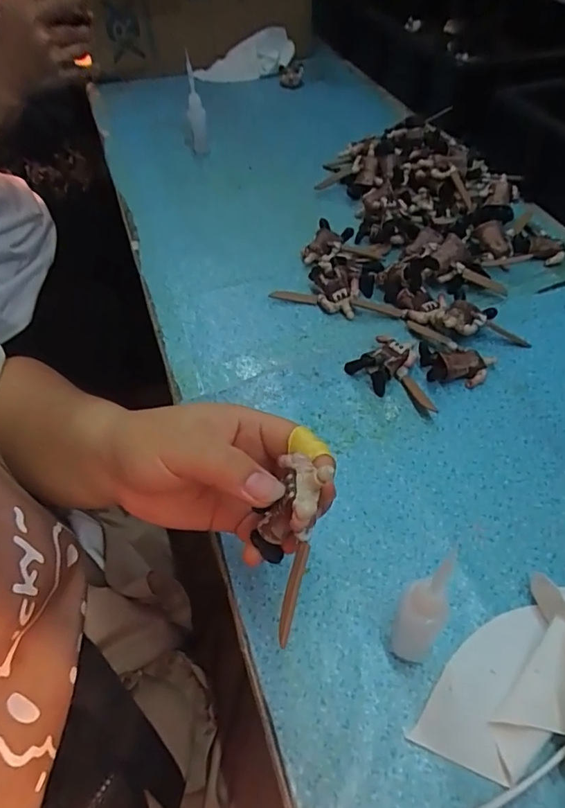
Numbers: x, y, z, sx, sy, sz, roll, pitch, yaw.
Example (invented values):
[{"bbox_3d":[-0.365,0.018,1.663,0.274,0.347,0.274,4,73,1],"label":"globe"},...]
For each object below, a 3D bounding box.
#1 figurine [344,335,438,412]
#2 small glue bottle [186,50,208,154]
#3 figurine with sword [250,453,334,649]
[{"bbox_3d":[0.096,-0.026,0.415,0.076,0.020,0.051,35,61,28],"label":"figurine"},{"bbox_3d":[-0.117,-0.400,0.694,0.022,0.026,0.123,-8,94,-3],"label":"small glue bottle"},{"bbox_3d":[0.001,0.063,0.239,0.029,0.079,0.025,13,9,15],"label":"figurine with sword"}]

